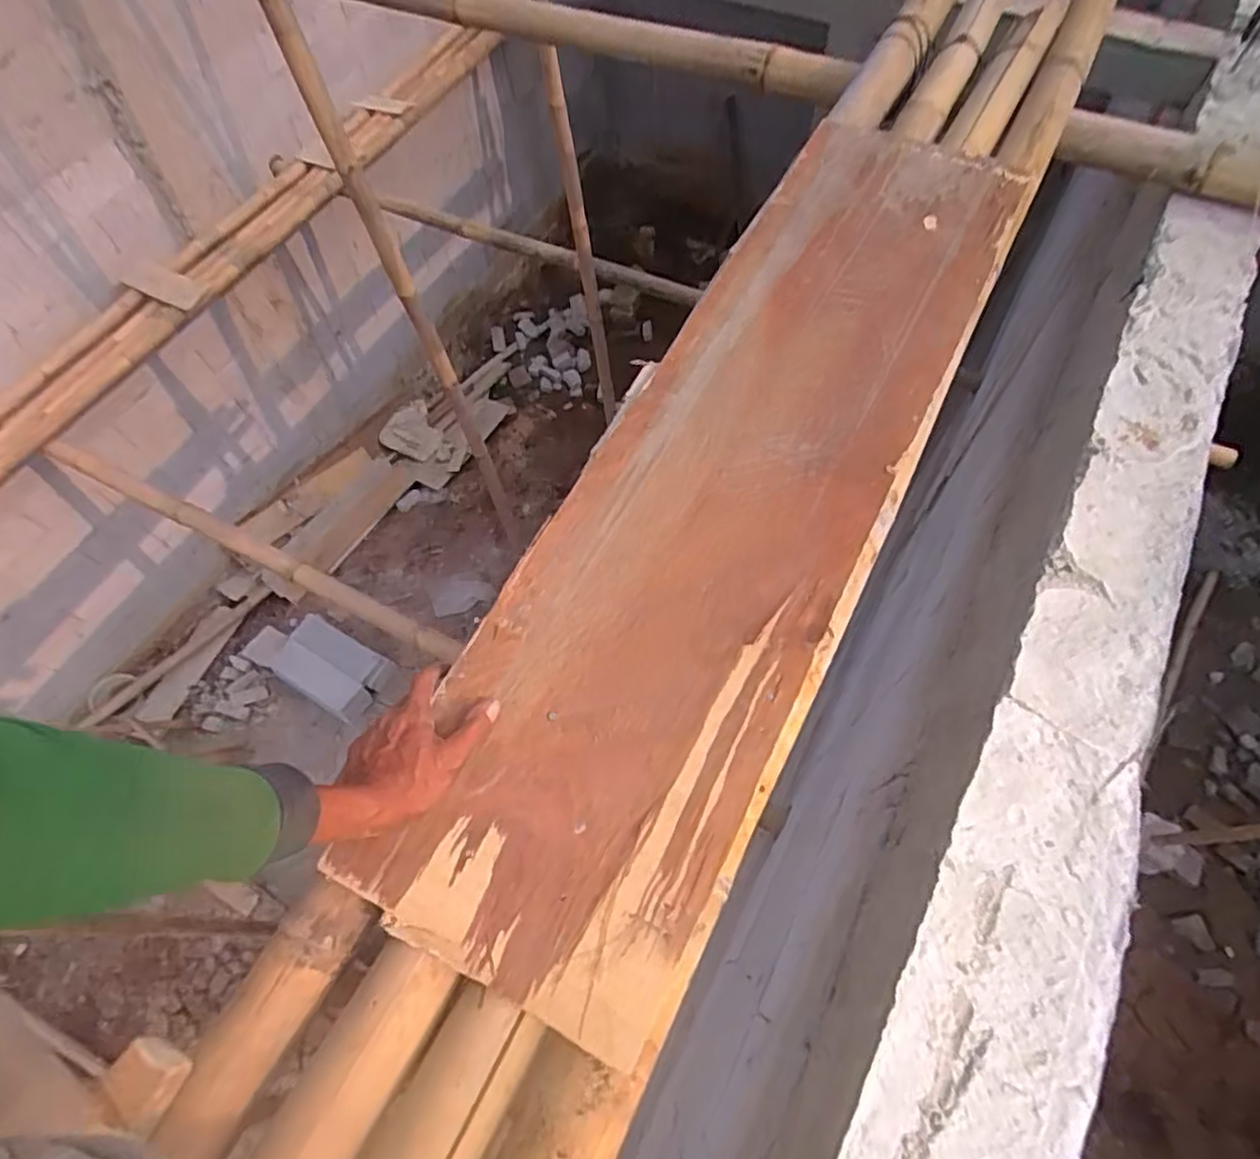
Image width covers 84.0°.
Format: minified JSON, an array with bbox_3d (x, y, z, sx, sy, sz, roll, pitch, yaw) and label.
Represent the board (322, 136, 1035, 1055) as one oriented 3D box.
[{"bbox_3d":[0.119,-0.115,0.736,0.312,0.025,1.038,24,69,17],"label":"board"}]

